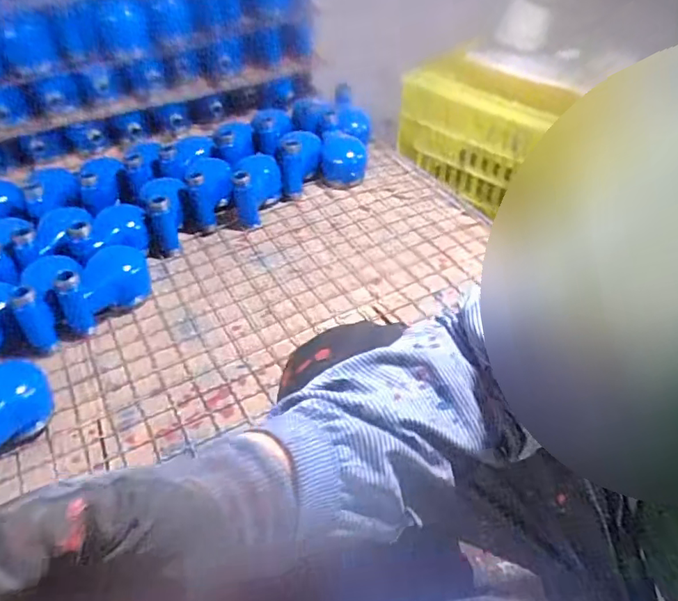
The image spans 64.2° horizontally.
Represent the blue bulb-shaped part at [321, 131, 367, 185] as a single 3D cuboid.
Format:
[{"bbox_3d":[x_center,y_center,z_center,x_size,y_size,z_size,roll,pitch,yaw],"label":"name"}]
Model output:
[{"bbox_3d":[0.010,-0.257,0.978,0.078,0.065,0.089,2,44,2],"label":"blue bulb-shaped part"}]

